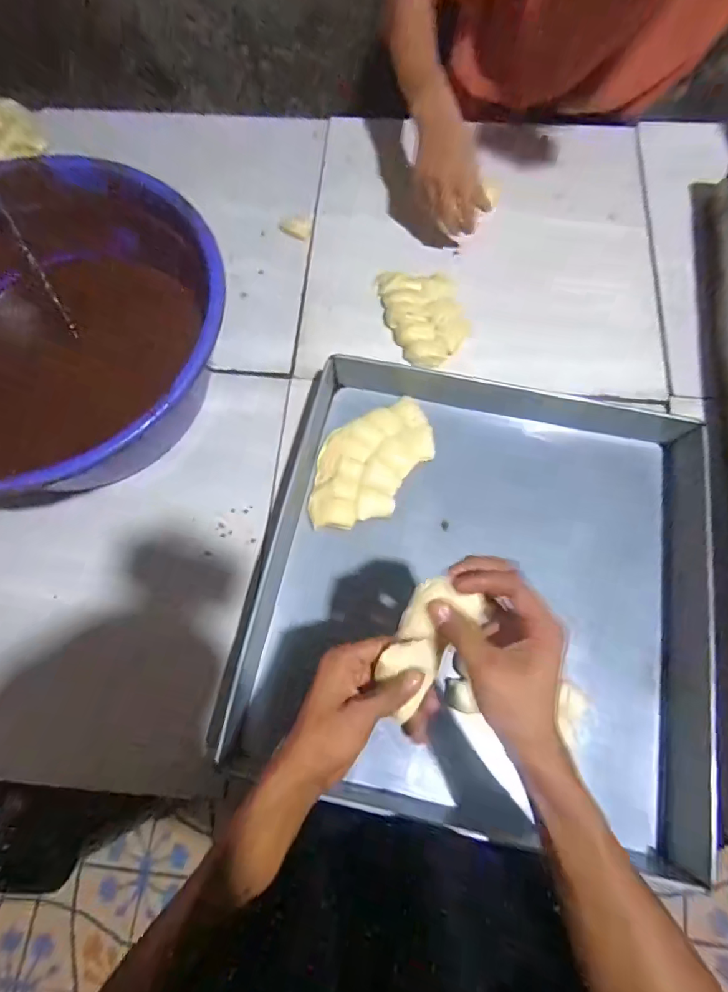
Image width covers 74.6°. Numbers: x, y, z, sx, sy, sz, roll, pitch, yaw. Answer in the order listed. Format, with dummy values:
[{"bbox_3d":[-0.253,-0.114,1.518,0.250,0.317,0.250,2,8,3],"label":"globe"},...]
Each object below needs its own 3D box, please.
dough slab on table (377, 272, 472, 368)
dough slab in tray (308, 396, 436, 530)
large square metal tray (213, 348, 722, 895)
[{"bbox_3d":[0.083,-0.250,0.651,0.107,0.032,0.152,-11,71,-3],"label":"dough slab on table"},{"bbox_3d":[0.006,-0.041,0.590,0.110,0.027,0.193,34,74,12],"label":"dough slab in tray"},{"bbox_3d":[0.130,0.086,0.524,0.501,0.072,0.504,12,73,4],"label":"large square metal tray"}]

